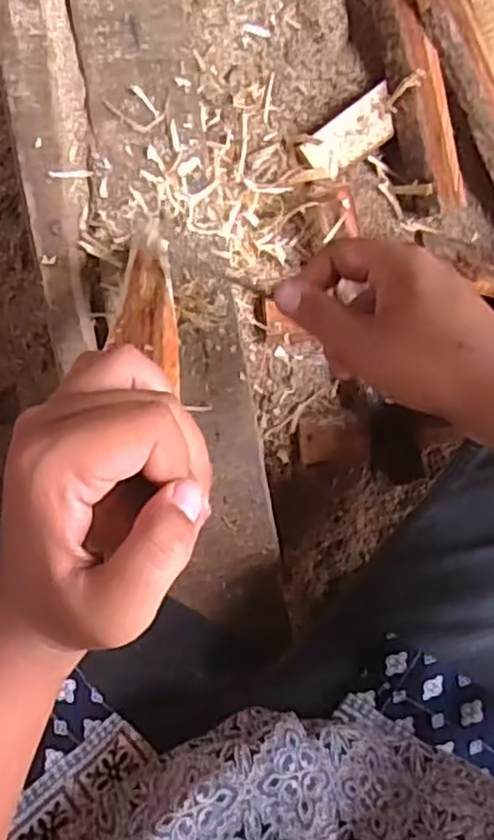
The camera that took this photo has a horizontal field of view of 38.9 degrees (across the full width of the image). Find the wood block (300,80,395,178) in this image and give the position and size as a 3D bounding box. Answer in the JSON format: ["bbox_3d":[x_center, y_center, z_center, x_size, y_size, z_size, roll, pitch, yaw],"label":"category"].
[{"bbox_3d":[0.087,-0.236,0.582,0.087,0.018,0.039,-38,98,-8],"label":"wood block"}]

